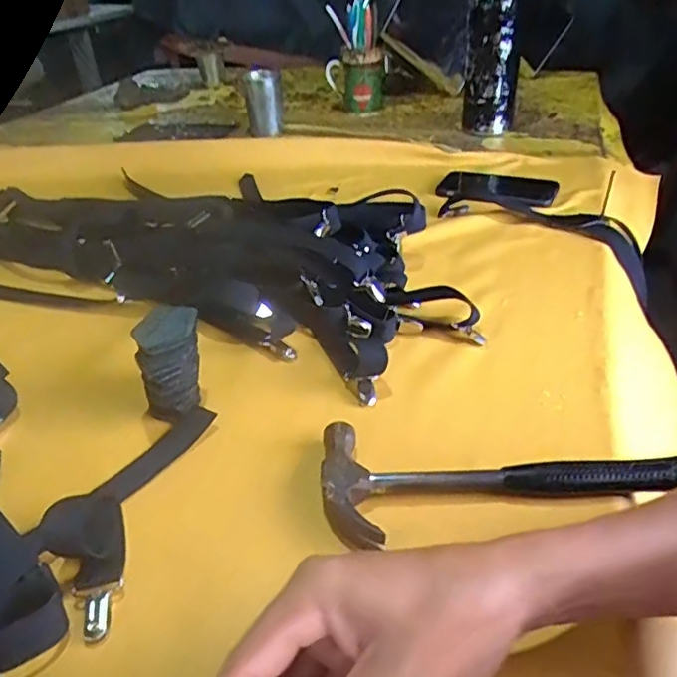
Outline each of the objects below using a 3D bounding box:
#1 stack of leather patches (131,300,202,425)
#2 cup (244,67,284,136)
[{"bbox_3d":[-0.127,0.021,0.454,0.047,0.072,0.056,-8,35,-9],"label":"stack of leather patches"},{"bbox_3d":[-0.130,-0.411,1.031,0.063,0.097,0.060,-5,35,-5],"label":"cup"}]

